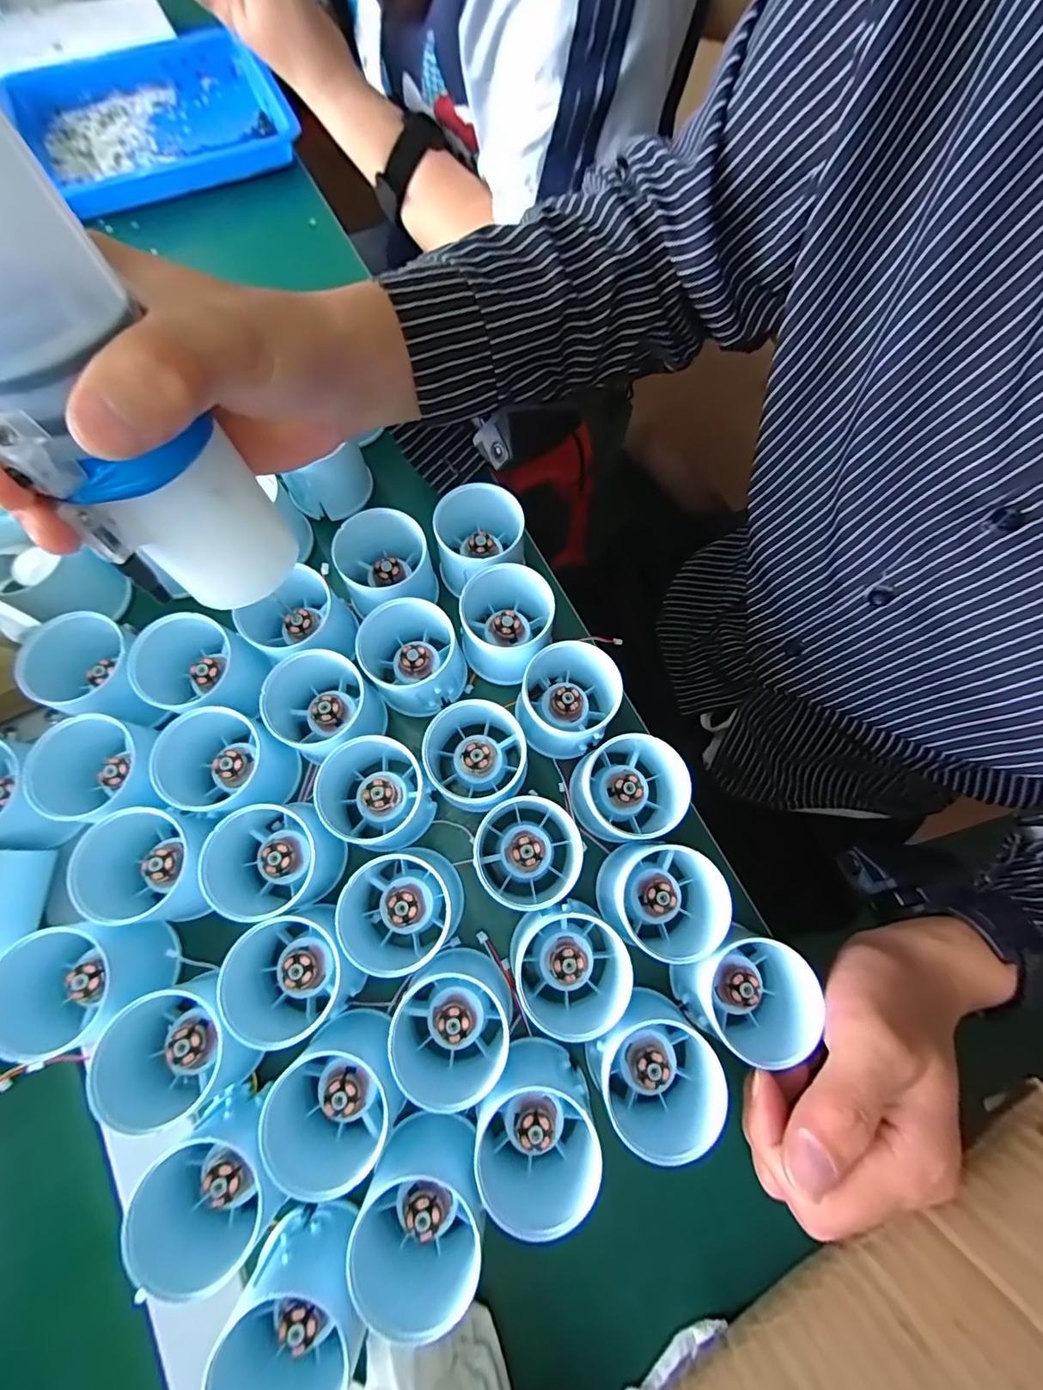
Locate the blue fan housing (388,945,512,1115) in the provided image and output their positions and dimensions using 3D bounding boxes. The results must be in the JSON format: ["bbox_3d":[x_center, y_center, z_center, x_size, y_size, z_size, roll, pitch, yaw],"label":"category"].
[{"bbox_3d":[-0.031,0.155,0.243,0.053,0.049,0.054,0,73,-1],"label":"blue fan housing"}]

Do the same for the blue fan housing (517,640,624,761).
[{"bbox_3d":[0.023,0.000,0.289,0.060,0.047,0.055,0,73,-1],"label":"blue fan housing"}]

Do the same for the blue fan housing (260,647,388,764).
[{"bbox_3d":[-0.112,0.004,0.281,0.057,0.041,0.047,-26,75,-9],"label":"blue fan housing"}]

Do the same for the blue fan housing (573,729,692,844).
[{"bbox_3d":[0.058,0.048,0.274,0.057,0.049,0.053,-25,75,-9],"label":"blue fan housing"}]

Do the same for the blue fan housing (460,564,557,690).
[{"bbox_3d":[-0.008,-0.040,0.298,0.050,0.045,0.053,0,73,-1],"label":"blue fan housing"}]

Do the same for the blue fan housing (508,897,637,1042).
[{"bbox_3d":[0.024,0.130,0.250,0.057,0.049,0.046,-16,74,-6],"label":"blue fan housing"}]

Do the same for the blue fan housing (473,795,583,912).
[{"bbox_3d":[0.002,0.082,0.267,0.052,0.046,0.057,0,73,-1],"label":"blue fan housing"}]

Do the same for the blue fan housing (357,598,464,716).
[{"bbox_3d":[-0.063,-0.023,0.293,0.057,0.045,0.060,-16,74,-6],"label":"blue fan housing"}]

